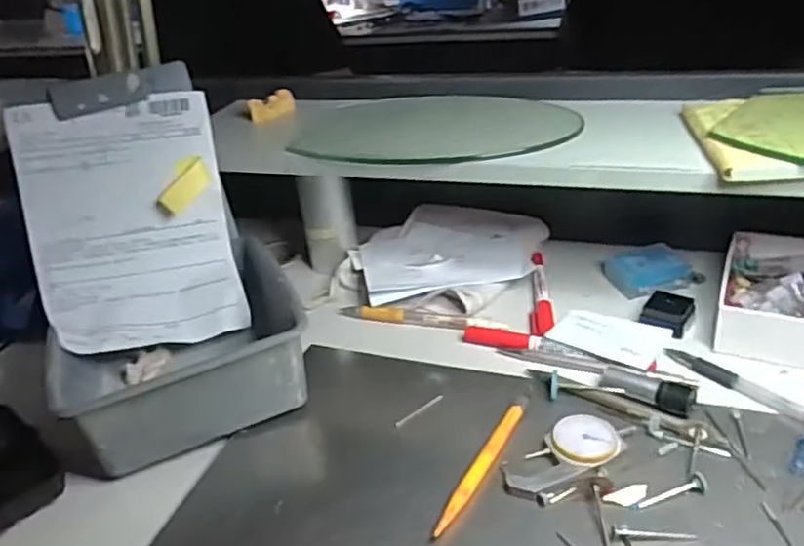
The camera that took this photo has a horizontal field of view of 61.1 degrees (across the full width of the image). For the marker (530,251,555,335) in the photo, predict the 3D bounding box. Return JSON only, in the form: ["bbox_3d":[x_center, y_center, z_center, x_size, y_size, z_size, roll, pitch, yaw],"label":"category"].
[{"bbox_3d":[0.114,0.016,0.566,0.018,0.010,0.131,-3,30,9],"label":"marker"}]

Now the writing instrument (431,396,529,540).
[{"bbox_3d":[0.050,0.110,0.408,0.011,0.007,0.129,10,35,28],"label":"writing instrument"}]

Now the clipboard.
[{"bbox_3d":[-0.209,-0.048,0.523,0.148,0.214,0.055,-11,3,-18],"label":"clipboard"}]

